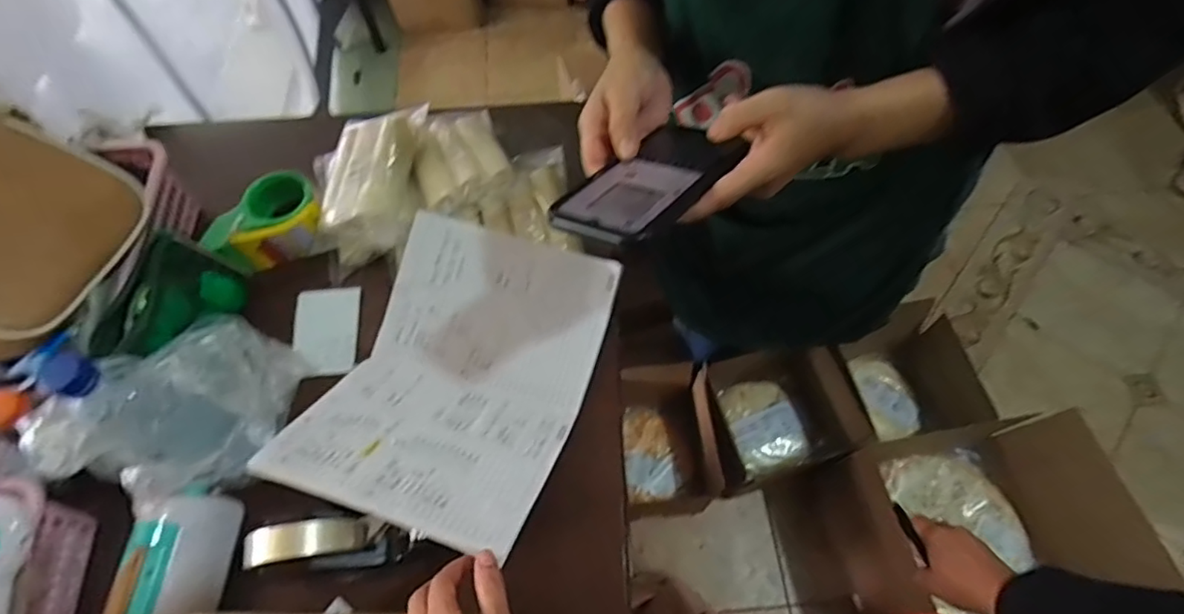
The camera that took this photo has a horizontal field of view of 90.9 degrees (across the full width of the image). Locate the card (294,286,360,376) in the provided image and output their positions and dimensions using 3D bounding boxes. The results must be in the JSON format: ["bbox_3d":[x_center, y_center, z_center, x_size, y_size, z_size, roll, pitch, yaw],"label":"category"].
[{"bbox_3d":[-0.307,0.027,0.672,0.072,0.009,0.109,-6,64,-3],"label":"card"}]

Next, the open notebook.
[{"bbox_3d":[-0.131,0.058,0.594,0.242,0.095,0.314,16,64,11],"label":"open notebook"}]

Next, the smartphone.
[{"bbox_3d":[0.040,-0.091,0.423,0.140,0.012,0.080,-39,52,-25],"label":"smartphone"}]

